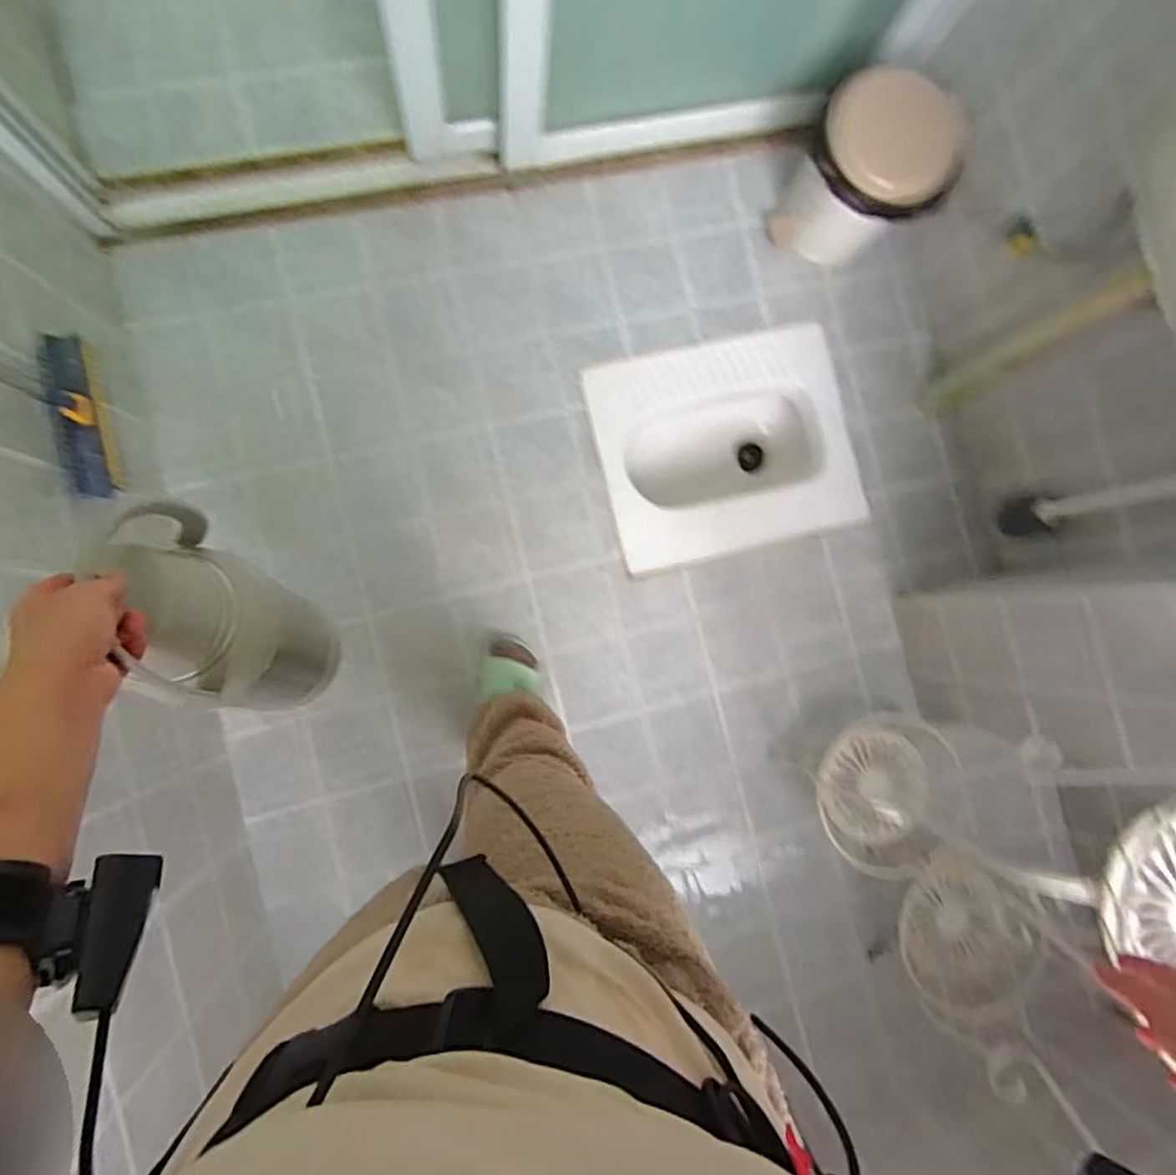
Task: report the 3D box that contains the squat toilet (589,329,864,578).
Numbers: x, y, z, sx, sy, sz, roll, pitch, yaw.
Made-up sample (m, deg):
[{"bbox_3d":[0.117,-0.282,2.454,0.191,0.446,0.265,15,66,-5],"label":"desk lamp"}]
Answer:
[{"bbox_3d":[0.267,-0.278,1.361,0.506,0.213,0.421,-13,89,-9],"label":"squat toilet"}]

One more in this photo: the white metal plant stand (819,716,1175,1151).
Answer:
[{"bbox_3d":[0.672,0.516,0.913,0.280,0.657,0.634,-28,91,-9],"label":"white metal plant stand"}]

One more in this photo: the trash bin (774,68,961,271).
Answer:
[{"bbox_3d":[0.501,-0.746,1.184,0.257,0.270,0.199,16,85,-7],"label":"trash bin"}]

